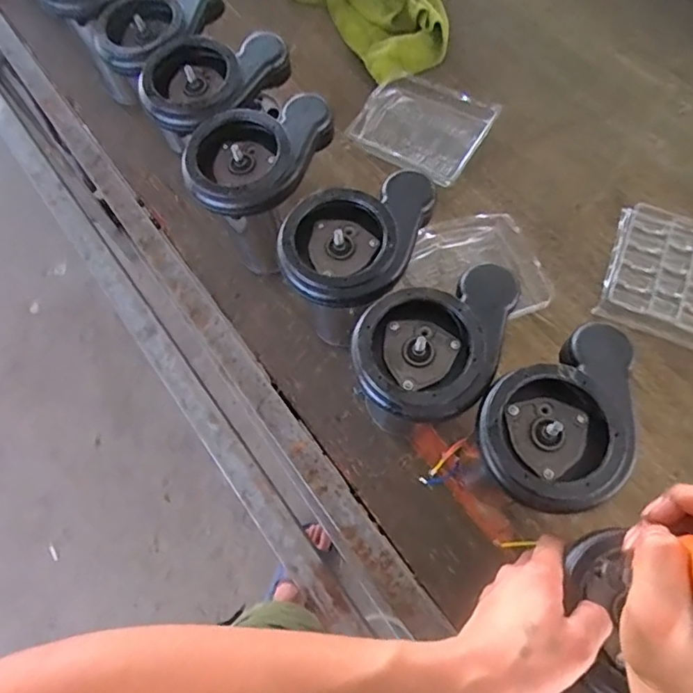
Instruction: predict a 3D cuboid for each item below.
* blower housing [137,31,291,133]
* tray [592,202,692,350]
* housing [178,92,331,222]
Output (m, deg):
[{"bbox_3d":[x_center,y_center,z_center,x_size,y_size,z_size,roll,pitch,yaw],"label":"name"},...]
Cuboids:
[{"bbox_3d":[-0.156,-0.303,0.622,0.137,0.051,0.160,32,72,16],"label":"blower housing"},{"bbox_3d":[0.400,-0.090,0.674,0.136,0.028,0.166,21,69,12],"label":"tray"},{"bbox_3d":[-0.096,-0.205,0.572,0.110,0.040,0.158,29,71,15],"label":"housing"}]

